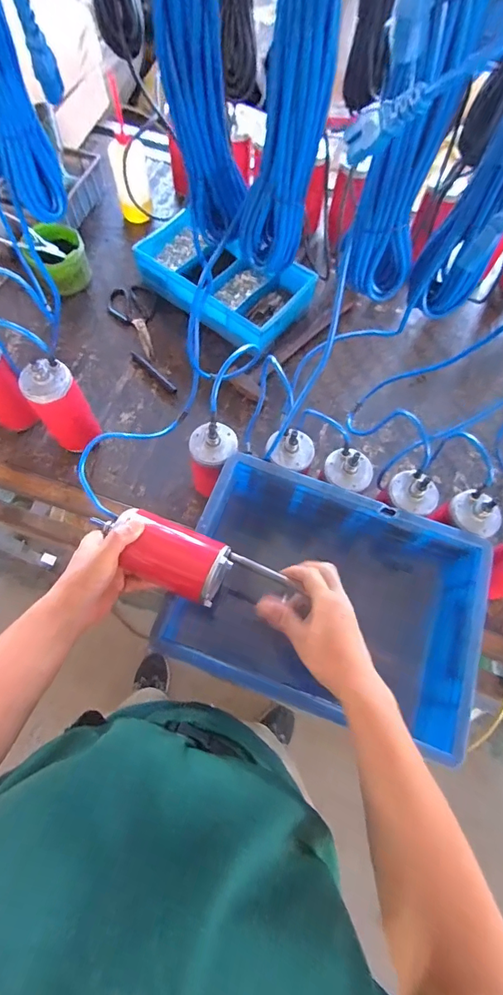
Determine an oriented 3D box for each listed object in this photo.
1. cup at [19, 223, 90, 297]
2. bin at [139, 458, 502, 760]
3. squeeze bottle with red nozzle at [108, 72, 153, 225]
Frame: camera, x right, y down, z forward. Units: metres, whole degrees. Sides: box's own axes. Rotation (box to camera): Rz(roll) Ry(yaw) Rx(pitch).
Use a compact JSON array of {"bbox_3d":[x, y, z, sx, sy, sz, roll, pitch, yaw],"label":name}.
[{"bbox_3d":[-0.406,-0.500,0.872,0.122,0.100,0.114,1,68,-2],"label":"cup"},{"bbox_3d":[0.105,0.146,0.611,0.402,0.136,0.298,19,68,5],"label":"bin"},{"bbox_3d":[-0.265,-0.724,0.880,0.076,0.260,0.079,-15,70,-9],"label":"squeeze bottle with red nozzle"}]

